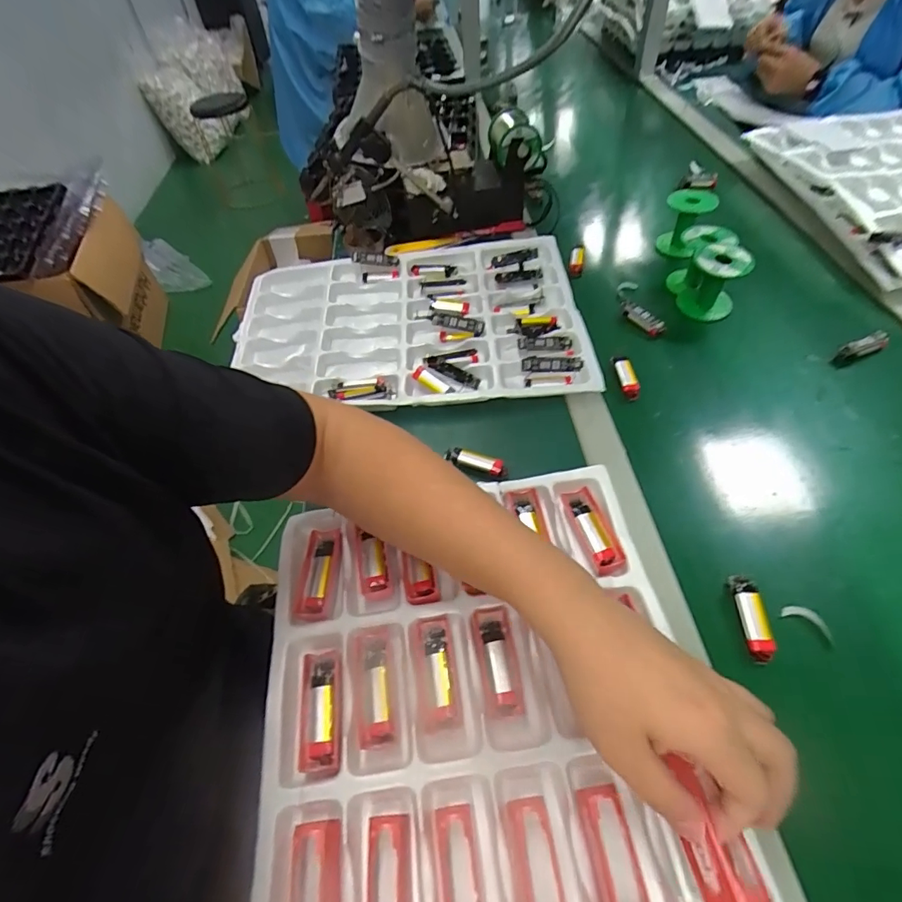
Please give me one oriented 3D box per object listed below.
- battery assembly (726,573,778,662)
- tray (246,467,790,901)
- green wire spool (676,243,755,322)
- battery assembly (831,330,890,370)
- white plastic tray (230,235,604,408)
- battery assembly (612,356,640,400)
[{"bbox_3d":[0.242,0.134,0.390,0.020,0.017,0.065,2,52,7],"label":"battery assembly"},{"bbox_3d":[0.027,0.221,0.332,0.316,0.029,0.442,-9,52,-2],"label":"tray"},{"bbox_3d":[0.341,-0.215,0.629,0.066,0.085,0.055,23,57,21],"label":"green wire spool"},{"bbox_3d":[0.488,-0.123,0.573,0.088,0.014,0.021,-22,53,-13],"label":"battery assembly"},{"bbox_3d":[-0.062,-0.173,0.643,0.454,0.044,0.315,-4,51,2],"label":"white plastic tray"},{"bbox_3d":[0.205,-0.088,0.566,0.020,0.020,0.057,-8,64,-4],"label":"battery assembly"}]

